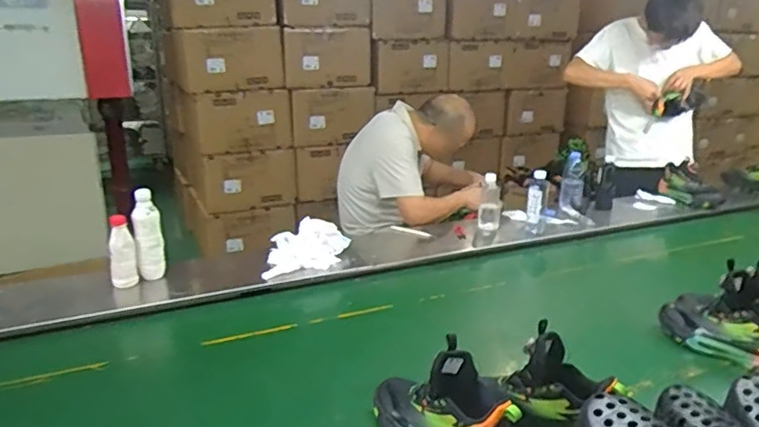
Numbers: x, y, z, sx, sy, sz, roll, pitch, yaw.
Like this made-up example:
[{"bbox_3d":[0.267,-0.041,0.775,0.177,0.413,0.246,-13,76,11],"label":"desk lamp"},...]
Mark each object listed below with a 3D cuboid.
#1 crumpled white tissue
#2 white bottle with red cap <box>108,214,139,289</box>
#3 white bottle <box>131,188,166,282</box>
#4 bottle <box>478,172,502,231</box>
[{"bbox_3d":[-0.181,0.092,1.436,0.203,0.096,0.174,-1,17,0],"label":"crumpled white tissue"},{"bbox_3d":[-0.578,0.086,1.288,0.058,0.155,0.067,-8,19,-24],"label":"white bottle with red cap"},{"bbox_3d":[-0.529,0.049,1.321,0.057,0.198,0.066,-7,18,-19],"label":"white bottle"},{"bbox_3d":[0.326,-0.032,1.712,0.066,0.167,0.061,4,18,14],"label":"bottle"}]

